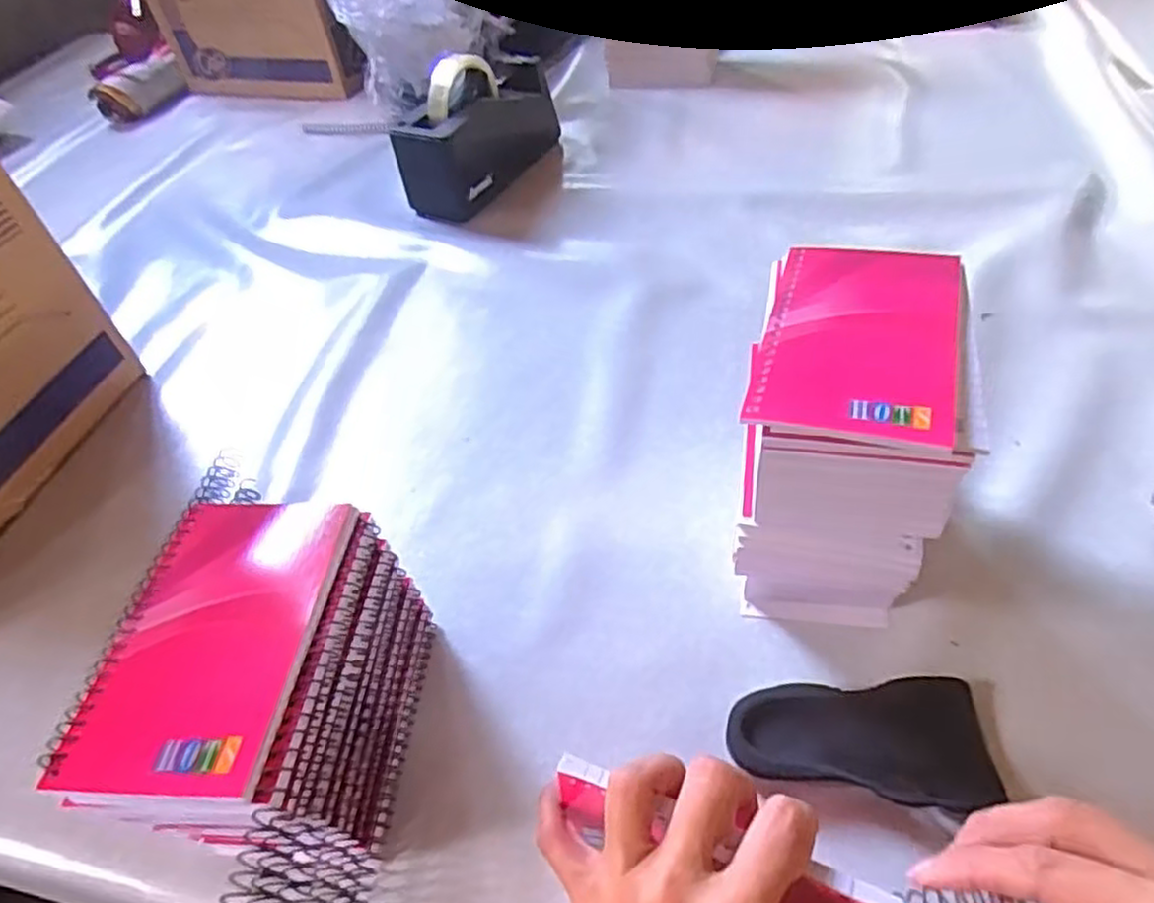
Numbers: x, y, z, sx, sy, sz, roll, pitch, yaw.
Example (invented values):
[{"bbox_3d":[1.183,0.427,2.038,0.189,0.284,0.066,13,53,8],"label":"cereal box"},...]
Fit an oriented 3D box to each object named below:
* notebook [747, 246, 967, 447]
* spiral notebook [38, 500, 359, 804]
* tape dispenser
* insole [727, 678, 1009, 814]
[{"bbox_3d":[0.127,-0.054,0.323,0.079,0.010,0.127,11,51,19],"label":"notebook"},{"bbox_3d":[-0.150,0.074,0.300,0.084,0.014,0.129,-1,48,9],"label":"spiral notebook"},{"bbox_3d":[-0.103,-0.350,0.778,0.072,0.127,0.199,21,54,27],"label":"tape dispenser"},{"bbox_3d":[0.135,0.140,0.345,0.118,0.016,0.055,-6,48,5],"label":"insole"}]

